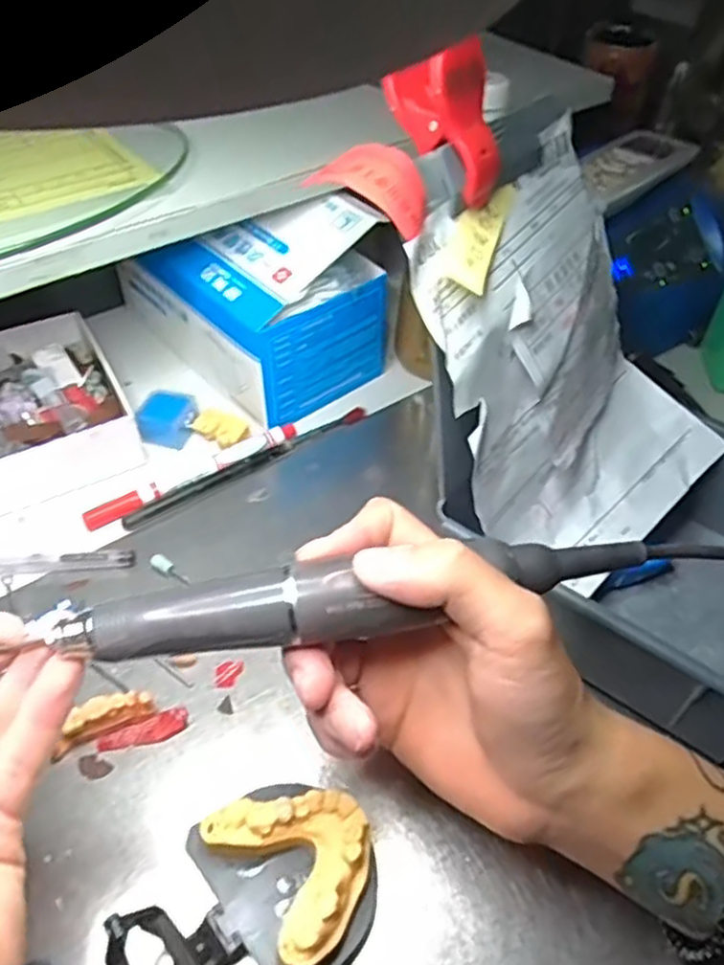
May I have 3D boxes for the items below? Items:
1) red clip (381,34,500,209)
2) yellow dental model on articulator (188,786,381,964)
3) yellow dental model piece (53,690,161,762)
[{"bbox_3d":[0.035,-0.138,0.279,0.026,0.055,0.027,22,62,44],"label":"red clip"},{"bbox_3d":[-0.023,0.145,0.270,0.059,0.035,0.070,-30,54,-26],"label":"yellow dental model on articulator"},{"bbox_3d":[-0.116,0.105,0.319,0.045,0.015,0.013,-20,50,-20],"label":"yellow dental model piece"}]

